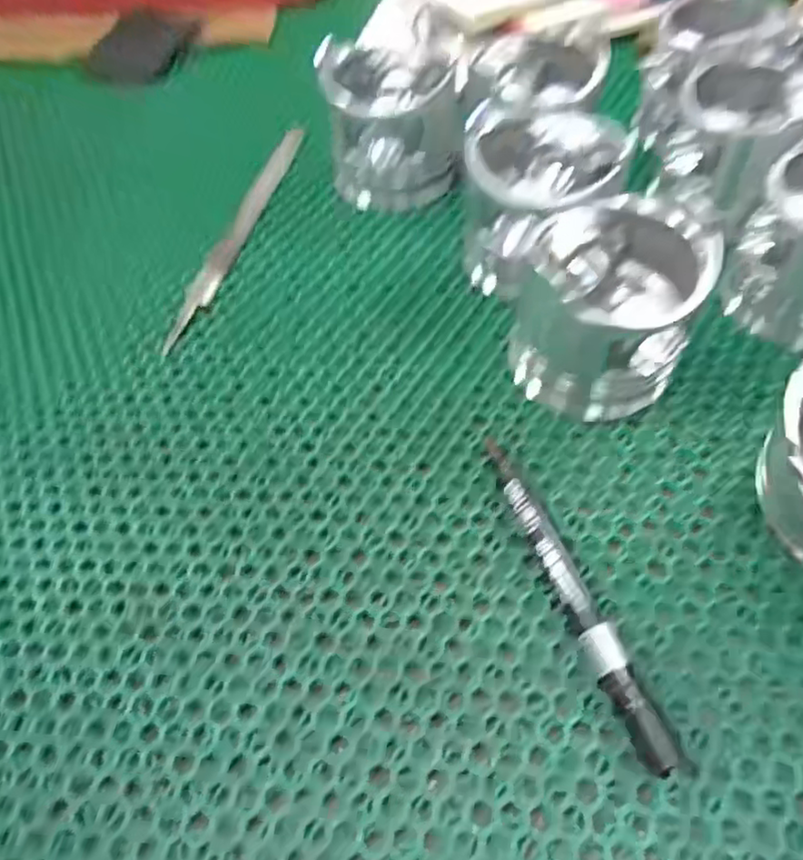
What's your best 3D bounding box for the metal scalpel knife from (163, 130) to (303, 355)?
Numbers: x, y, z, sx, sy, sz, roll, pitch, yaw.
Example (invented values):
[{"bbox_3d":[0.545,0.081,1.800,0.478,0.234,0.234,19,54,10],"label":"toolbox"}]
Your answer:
[{"bbox_3d":[-0.120,-0.147,0.460,0.021,0.005,0.229,11,59,12],"label":"metal scalpel knife"}]

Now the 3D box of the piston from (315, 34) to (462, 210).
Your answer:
[{"bbox_3d":[-0.005,-0.224,0.456,0.092,0.088,0.092,-7,57,1],"label":"piston"}]

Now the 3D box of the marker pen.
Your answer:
[{"bbox_3d":[0.077,0.068,0.290,0.019,0.018,0.164,-19,58,-7],"label":"marker pen"}]

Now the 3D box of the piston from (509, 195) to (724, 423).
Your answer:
[{"bbox_3d":[0.108,-0.066,0.336,0.090,0.084,0.092,7,58,9],"label":"piston"}]

